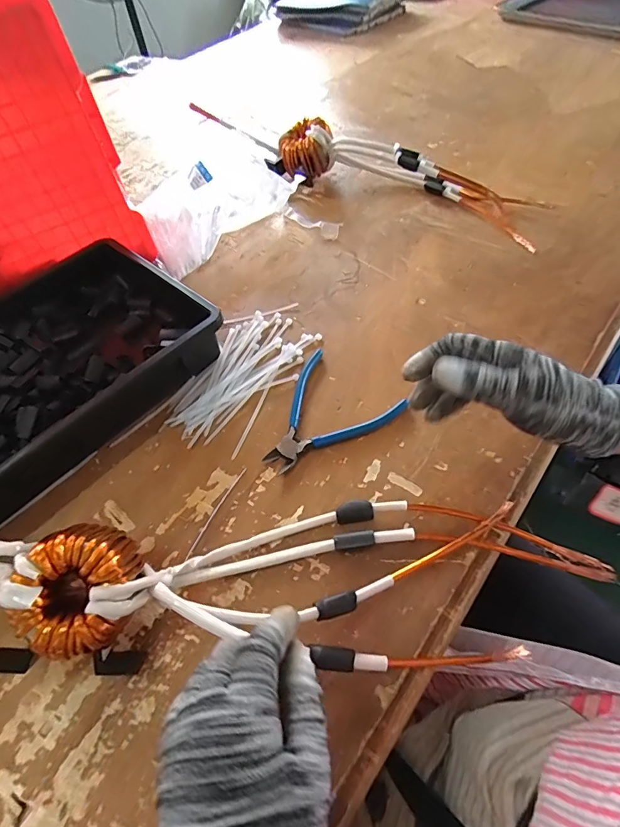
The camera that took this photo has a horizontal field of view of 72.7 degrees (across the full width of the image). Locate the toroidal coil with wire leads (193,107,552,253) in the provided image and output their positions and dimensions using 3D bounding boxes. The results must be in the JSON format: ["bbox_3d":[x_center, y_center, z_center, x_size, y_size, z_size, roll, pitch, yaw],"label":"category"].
[{"bbox_3d":[0.062,-0.388,0.652,0.595,0.072,0.088,27,61,22],"label":"toroidal coil with wire leads"}]

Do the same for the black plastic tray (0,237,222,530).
[{"bbox_3d":[-0.299,-0.034,0.453,0.249,0.065,0.361,33,63,25],"label":"black plastic tray"}]

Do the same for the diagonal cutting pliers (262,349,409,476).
[{"bbox_3d":[0.008,0.003,0.423,0.121,0.012,0.133,35,64,26],"label":"diagonal cutting pliers"}]

